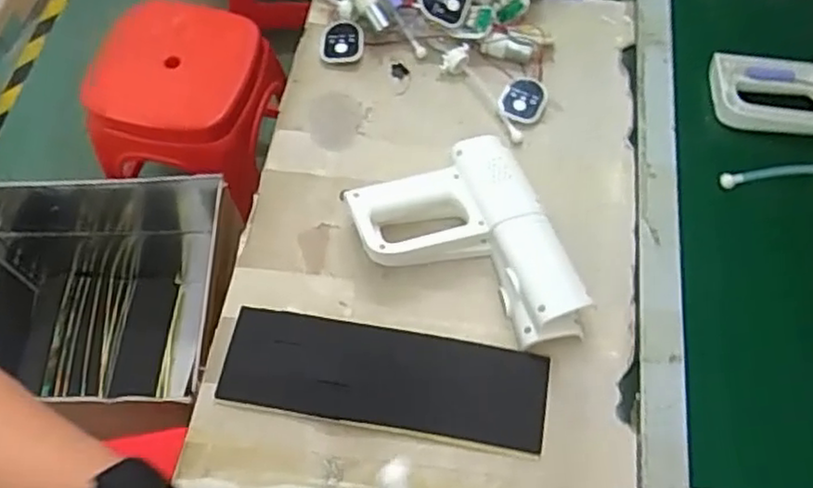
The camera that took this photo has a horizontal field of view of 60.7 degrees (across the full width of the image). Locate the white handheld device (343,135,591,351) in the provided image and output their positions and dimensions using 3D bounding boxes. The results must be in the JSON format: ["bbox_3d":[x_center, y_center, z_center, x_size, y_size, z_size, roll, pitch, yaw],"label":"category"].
[{"bbox_3d":[0.056,0.009,0.673,0.170,0.055,0.223,-22,65,-10],"label":"white handheld device"}]

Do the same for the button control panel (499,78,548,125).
[{"bbox_3d":[0.133,-0.163,0.791,0.051,0.014,0.055,17,65,9],"label":"button control panel"}]

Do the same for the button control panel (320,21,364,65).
[{"bbox_3d":[-0.076,-0.245,0.835,0.048,0.018,0.059,6,63,3],"label":"button control panel"}]

